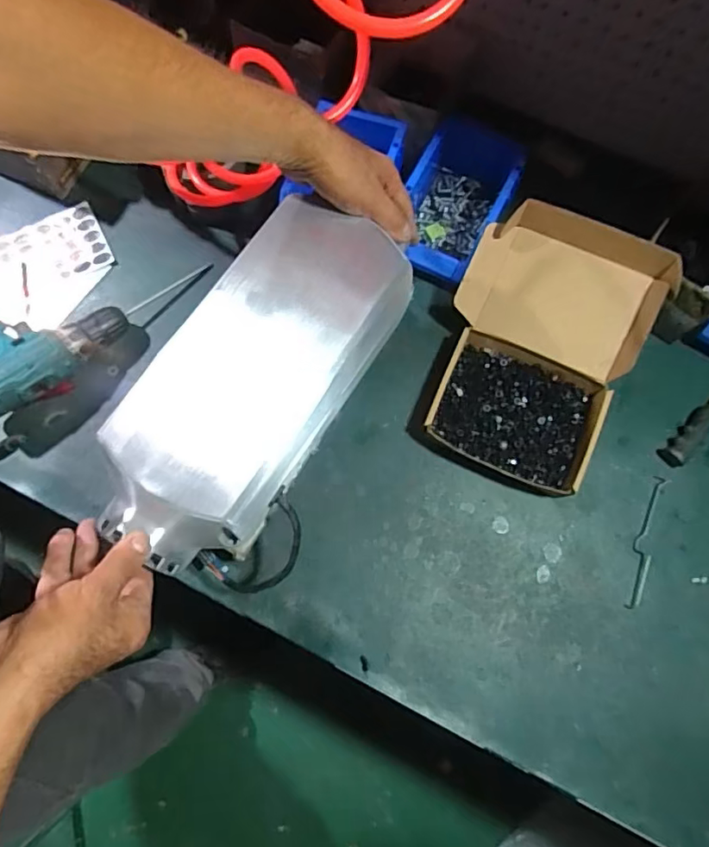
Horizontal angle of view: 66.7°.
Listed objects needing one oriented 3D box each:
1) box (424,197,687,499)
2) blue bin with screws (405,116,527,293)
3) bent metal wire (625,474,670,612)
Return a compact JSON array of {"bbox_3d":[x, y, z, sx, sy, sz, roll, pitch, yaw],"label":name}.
[{"bbox_3d":[0.200,-0.083,0.603,0.209,0.107,0.278,26,74,6],"label":"box"},{"bbox_3d":[0.127,-0.281,0.668,0.118,0.072,0.213,26,74,6],"label":"blue bin with screws"},{"bbox_3d":[0.322,0.130,0.597,0.021,0.004,0.151,21,74,4],"label":"bent metal wire"}]

